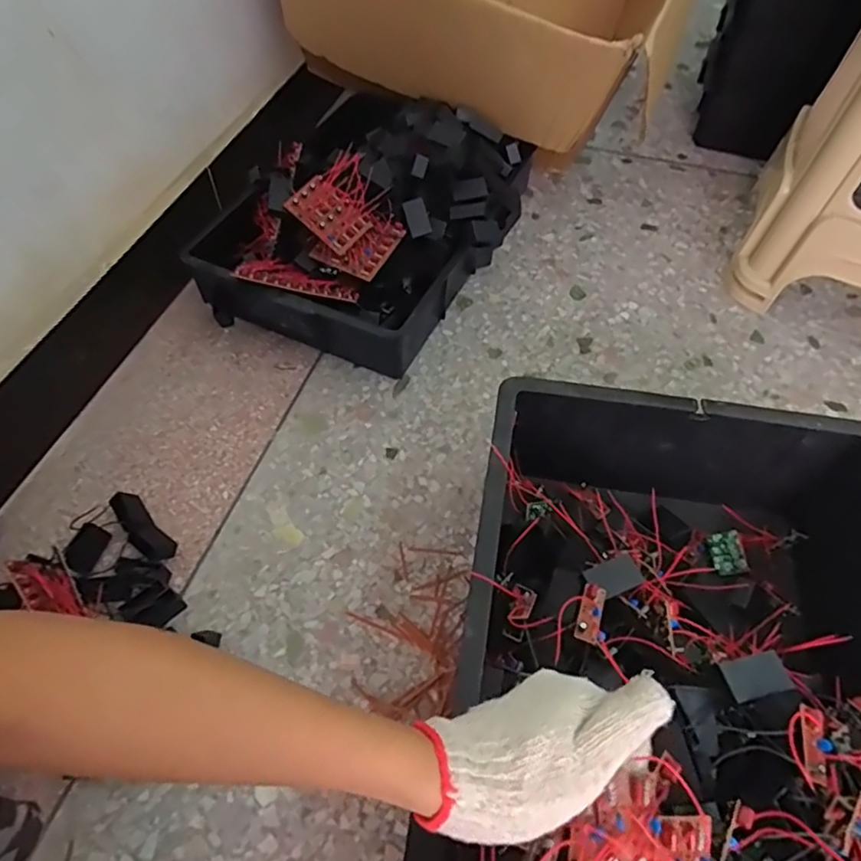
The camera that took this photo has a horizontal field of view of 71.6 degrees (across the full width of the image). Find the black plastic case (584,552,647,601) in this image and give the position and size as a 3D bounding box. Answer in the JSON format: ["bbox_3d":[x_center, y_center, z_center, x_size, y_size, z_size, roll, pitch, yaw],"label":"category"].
[{"bbox_3d":[0.158,0.128,0.516,0.052,0.013,0.030,-18,62,-26],"label":"black plastic case"}]

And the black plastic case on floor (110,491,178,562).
[{"bbox_3d":[-0.318,0.108,0.659,0.095,0.037,0.032,39,64,23],"label":"black plastic case on floor"}]

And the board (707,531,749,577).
[{"bbox_3d":[0.317,0.131,0.637,0.034,0.005,0.047,-11,56,11],"label":"board"}]

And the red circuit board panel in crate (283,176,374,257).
[{"bbox_3d":[-0.131,-0.277,0.768,0.095,0.011,0.060,41,87,-7],"label":"red circuit board panel in crate"}]

